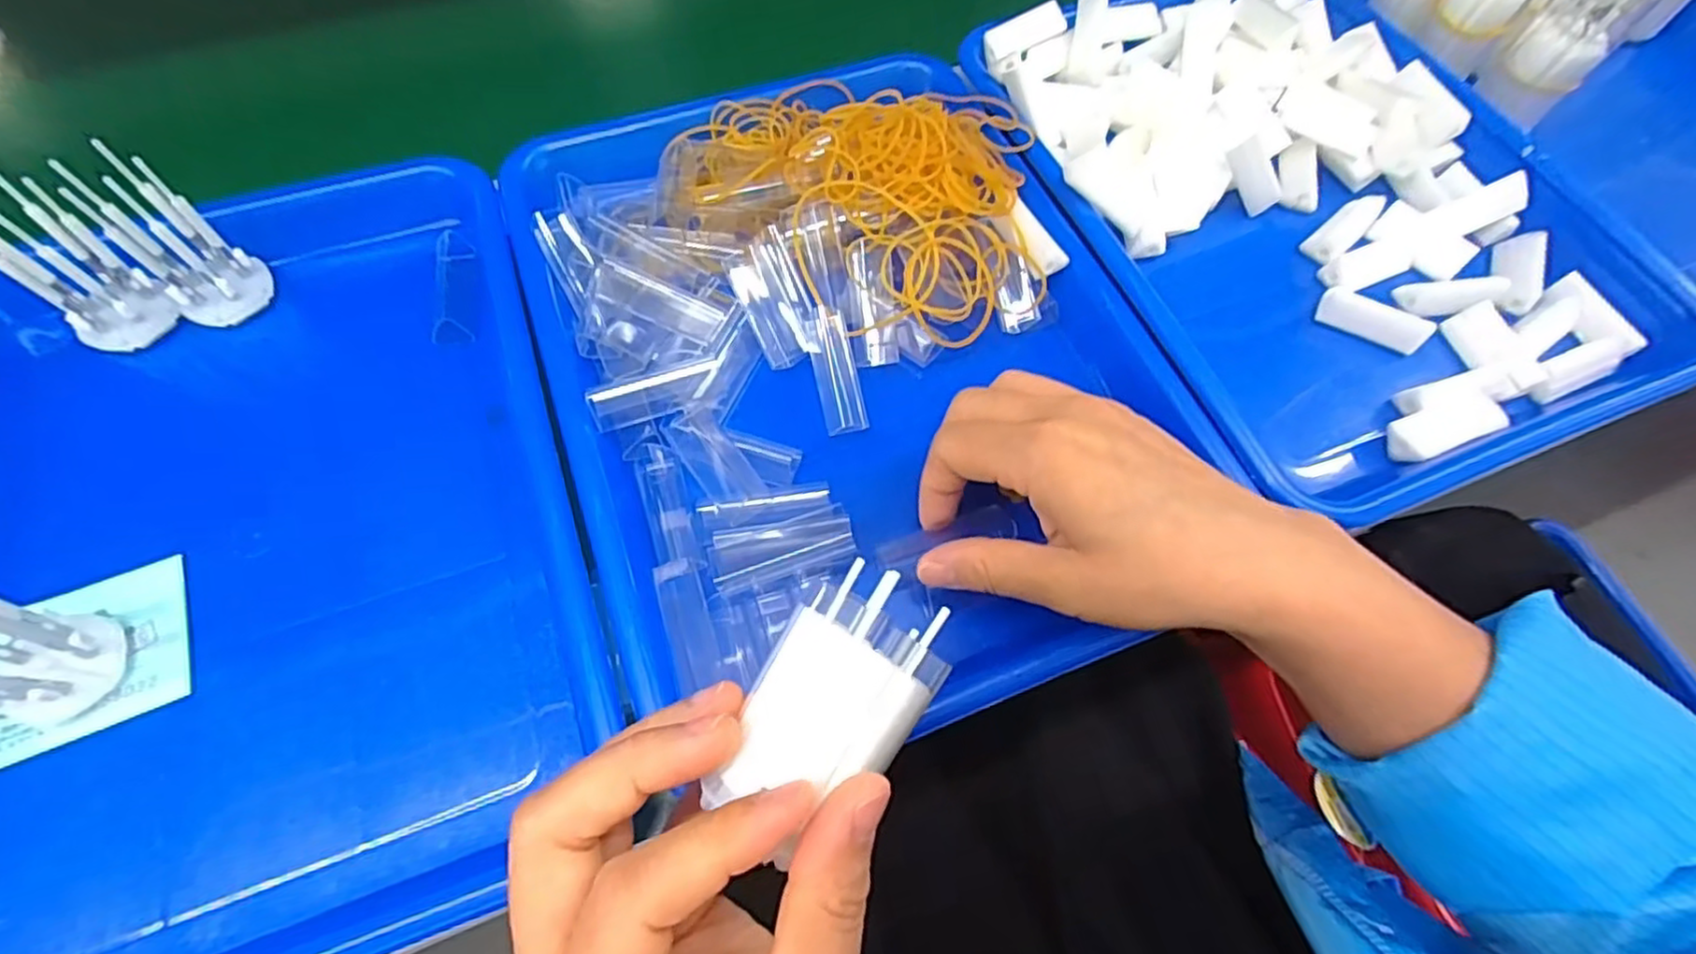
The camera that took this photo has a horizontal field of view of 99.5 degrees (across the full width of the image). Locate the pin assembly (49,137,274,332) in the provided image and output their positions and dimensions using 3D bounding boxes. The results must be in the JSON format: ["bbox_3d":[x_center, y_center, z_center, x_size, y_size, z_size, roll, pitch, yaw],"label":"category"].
[{"bbox_3d":[-0.290,-0.101,0.307,0.032,0.070,0.035,34,67,14],"label":"pin assembly"}]

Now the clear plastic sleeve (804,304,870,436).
[{"bbox_3d":[-0.006,-0.048,0.318,0.019,0.005,0.057,-13,87,-3],"label":"clear plastic sleeve"}]

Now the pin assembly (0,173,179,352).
[{"bbox_3d":[-0.329,-0.087,0.304,0.019,0.071,0.035,-8,47,27],"label":"pin assembly"}]

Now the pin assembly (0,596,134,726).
[{"bbox_3d":[-0.283,0.053,0.230,0.031,0.070,0.035,24,65,10],"label":"pin assembly"}]

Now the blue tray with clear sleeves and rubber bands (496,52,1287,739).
[{"bbox_3d":[-0.002,-0.075,0.330,0.258,0.064,0.304,-19,66,-11],"label":"blue tray with clear sleeves and rubber bands"}]

